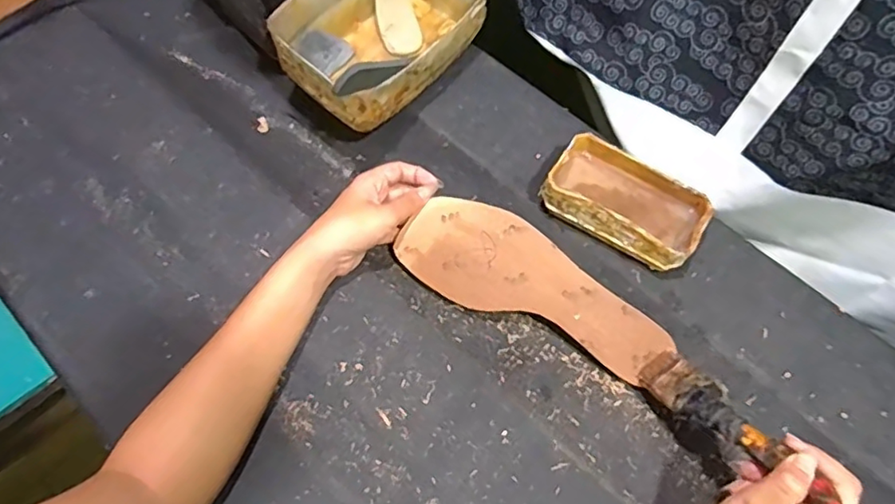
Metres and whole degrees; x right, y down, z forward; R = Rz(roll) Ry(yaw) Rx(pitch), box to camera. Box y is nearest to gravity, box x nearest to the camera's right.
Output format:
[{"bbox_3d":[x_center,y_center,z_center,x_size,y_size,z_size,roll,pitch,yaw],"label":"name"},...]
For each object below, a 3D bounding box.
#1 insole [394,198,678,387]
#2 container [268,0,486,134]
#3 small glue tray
[{"bbox_3d":[0.070,0.027,0.479,0.220,0.009,0.081,28,88,7],"label":"insole"},{"bbox_3d":[-0.057,-0.200,0.537,0.124,0.069,0.183,38,71,14],"label":"container"},{"bbox_3d":[0.147,-0.040,0.491,0.125,0.041,0.069,29,69,11],"label":"small glue tray"}]

